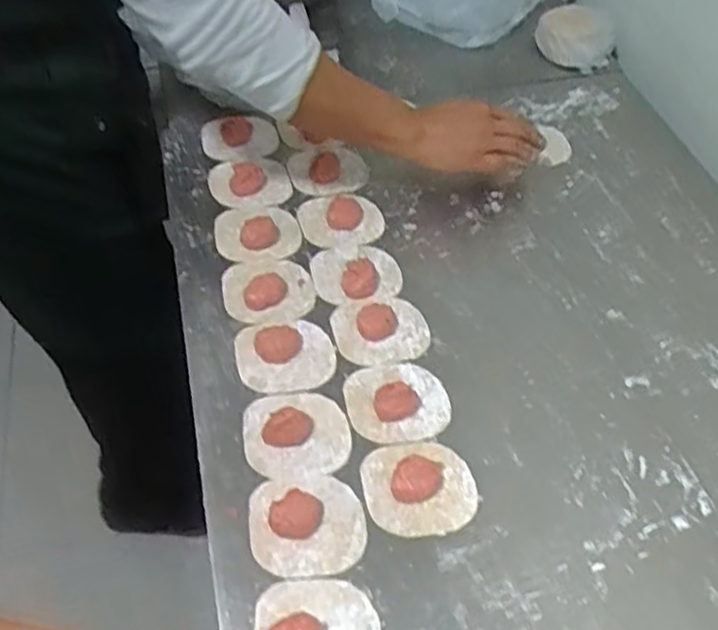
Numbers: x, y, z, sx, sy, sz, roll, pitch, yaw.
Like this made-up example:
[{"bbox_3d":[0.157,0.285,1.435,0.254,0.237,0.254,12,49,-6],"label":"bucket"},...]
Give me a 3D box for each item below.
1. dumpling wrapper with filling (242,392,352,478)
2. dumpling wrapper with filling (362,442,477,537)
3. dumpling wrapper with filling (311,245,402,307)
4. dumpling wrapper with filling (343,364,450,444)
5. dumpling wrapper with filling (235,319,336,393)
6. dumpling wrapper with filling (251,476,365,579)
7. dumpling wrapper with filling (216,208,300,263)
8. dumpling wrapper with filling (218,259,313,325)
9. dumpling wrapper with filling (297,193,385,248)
[{"bbox_3d":[-0.052,0.091,0.583,0.087,0.025,0.074,-1,52,-3],"label":"dumpling wrapper with filling"},{"bbox_3d":[0.048,0.129,0.556,0.086,0.027,0.079,1,52,-1],"label":"dumpling wrapper with filling"},{"bbox_3d":[-0.003,-0.044,0.701,0.083,0.013,0.078,1,52,-1],"label":"dumpling wrapper with filling"},{"bbox_3d":[0.034,0.067,0.606,0.087,0.024,0.077,-6,52,-7],"label":"dumpling wrapper with filling"},{"bbox_3d":[-0.067,0.034,0.639,0.084,0.014,0.073,-14,54,-12],"label":"dumpling wrapper with filling"},{"bbox_3d":[-0.039,0.155,0.537,0.085,0.016,0.076,-3,52,-4],"label":"dumpling wrapper with filling"},{"bbox_3d":[-0.105,-0.085,0.733,0.083,0.016,0.069,-5,52,-6],"label":"dumpling wrapper with filling"},{"bbox_3d":[-0.088,-0.028,0.684,0.085,0.020,0.079,-8,53,-8],"label":"dumpling wrapper with filling"},{"bbox_3d":[-0.019,-0.103,0.754,0.086,0.014,0.064,-3,52,-5],"label":"dumpling wrapper with filling"}]

